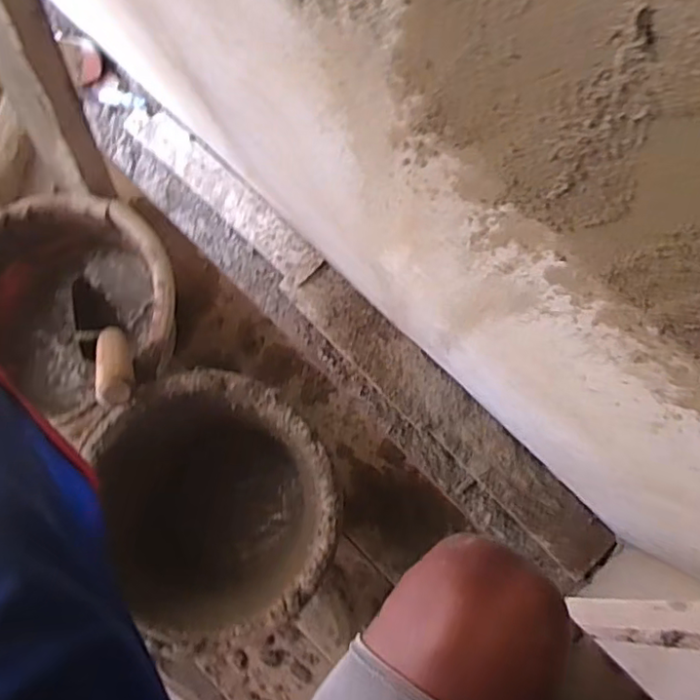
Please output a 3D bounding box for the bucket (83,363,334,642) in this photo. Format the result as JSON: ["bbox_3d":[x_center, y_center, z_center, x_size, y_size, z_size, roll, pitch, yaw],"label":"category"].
[{"bbox_3d":[-0.133,0.167,0.628,0.249,0.166,0.271,14,85,7],"label":"bucket"}]

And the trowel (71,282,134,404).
[{"bbox_3d":[-0.262,-0.010,0.621,0.052,0.037,0.245,-46,40,-1],"label":"trowel"}]

